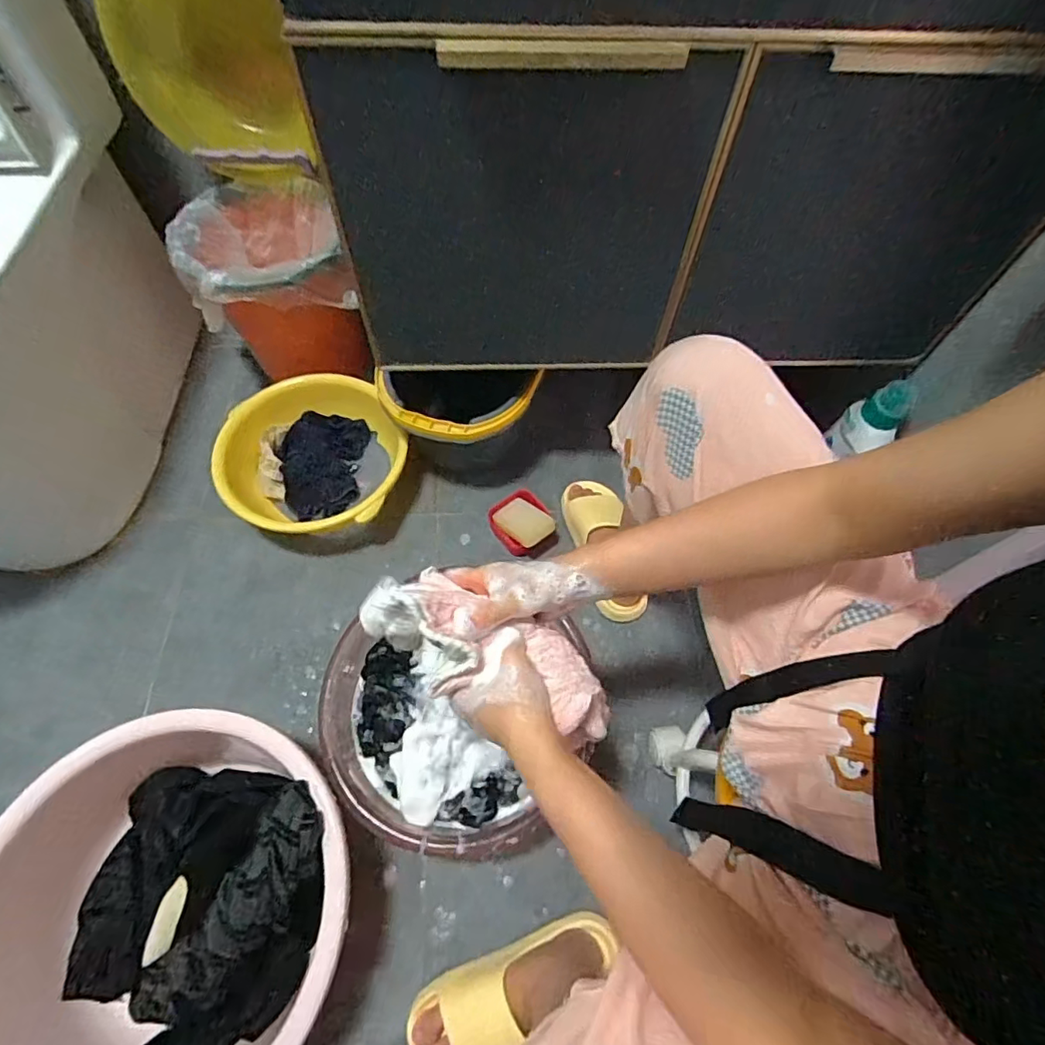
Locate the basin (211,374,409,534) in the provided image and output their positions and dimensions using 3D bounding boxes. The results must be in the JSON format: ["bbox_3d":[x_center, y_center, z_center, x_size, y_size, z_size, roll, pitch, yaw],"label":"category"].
[{"bbox_3d":[-0.349,-0.093,0.918,0.282,0.127,0.299,0,63,0],"label":"basin"}]

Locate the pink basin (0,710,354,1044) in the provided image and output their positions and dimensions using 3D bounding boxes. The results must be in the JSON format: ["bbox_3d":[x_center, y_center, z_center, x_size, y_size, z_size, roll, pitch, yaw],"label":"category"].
[{"bbox_3d":[-0.374,0.416,0.584,0.370,0.210,0.374,0,63,0],"label":"pink basin"}]

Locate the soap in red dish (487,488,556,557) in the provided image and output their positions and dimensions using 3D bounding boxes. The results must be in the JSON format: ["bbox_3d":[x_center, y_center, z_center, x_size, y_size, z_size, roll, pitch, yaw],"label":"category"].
[{"bbox_3d":[-0.002,0.000,0.905,0.090,0.043,0.103,-30,67,-15],"label":"soap in red dish"}]

